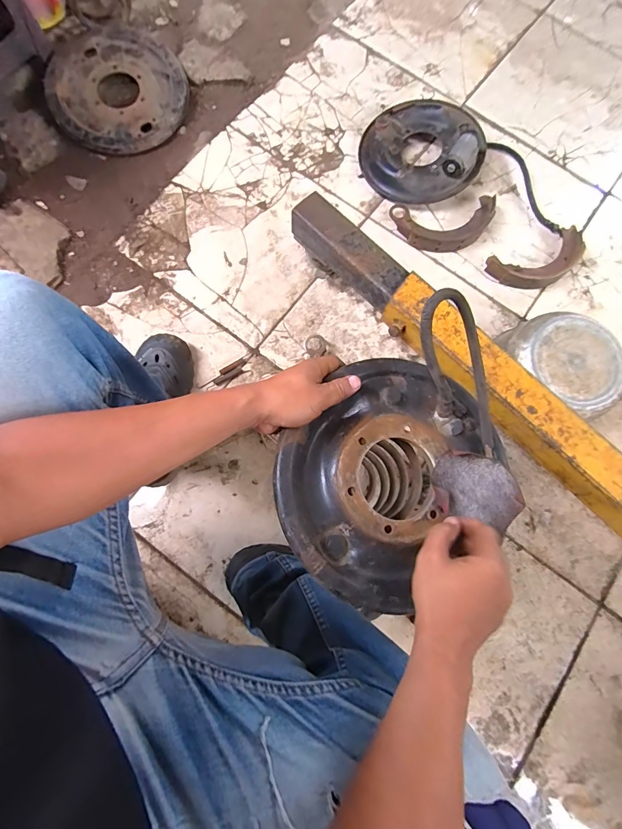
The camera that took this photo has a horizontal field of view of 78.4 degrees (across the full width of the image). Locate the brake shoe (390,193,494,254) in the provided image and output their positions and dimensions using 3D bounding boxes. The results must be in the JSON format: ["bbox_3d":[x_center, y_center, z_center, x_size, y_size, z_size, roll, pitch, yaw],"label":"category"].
[{"bbox_3d":[0.295,-0.420,0.844,0.221,0.034,0.122,-6,79,-2],"label":"brake shoe"}]

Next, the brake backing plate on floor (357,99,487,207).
[{"bbox_3d":[0.252,-0.605,0.859,0.260,0.088,0.257,0,79,-1],"label":"brake backing plate on floor"}]

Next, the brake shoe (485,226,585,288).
[{"bbox_3d":[0.496,-0.331,0.824,0.221,0.030,0.101,-22,80,-5],"label":"brake shoe"}]

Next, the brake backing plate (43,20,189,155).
[{"bbox_3d":[-0.441,-0.748,0.880,0.294,0.057,0.320,0,79,-1],"label":"brake backing plate"}]

